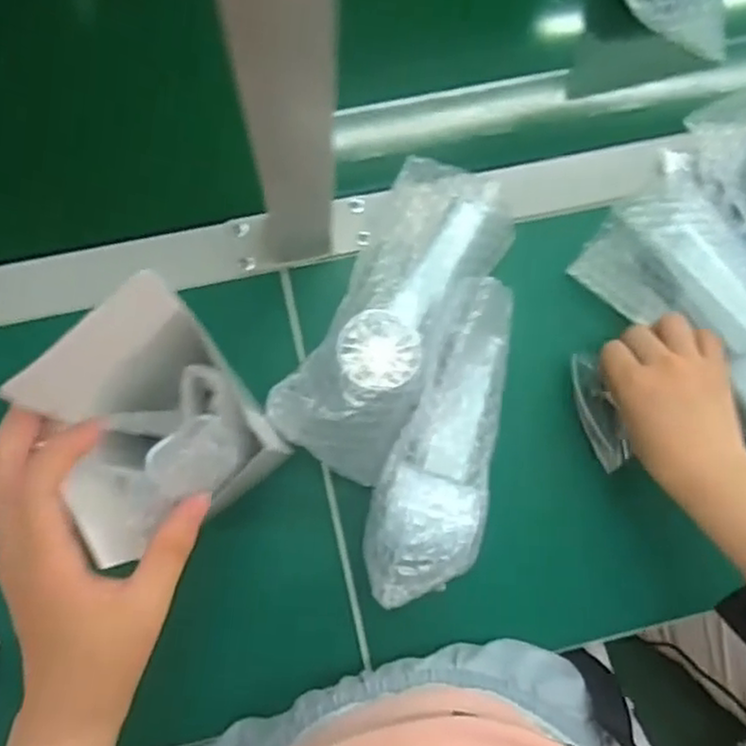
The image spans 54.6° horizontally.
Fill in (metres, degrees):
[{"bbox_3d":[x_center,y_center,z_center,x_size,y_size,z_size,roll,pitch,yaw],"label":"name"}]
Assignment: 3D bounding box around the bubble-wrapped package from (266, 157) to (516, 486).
[{"bbox_3d":[0.014,-0.037,0.465,0.083,0.049,0.203,30,82,-2],"label":"bubble-wrapped package"}]

